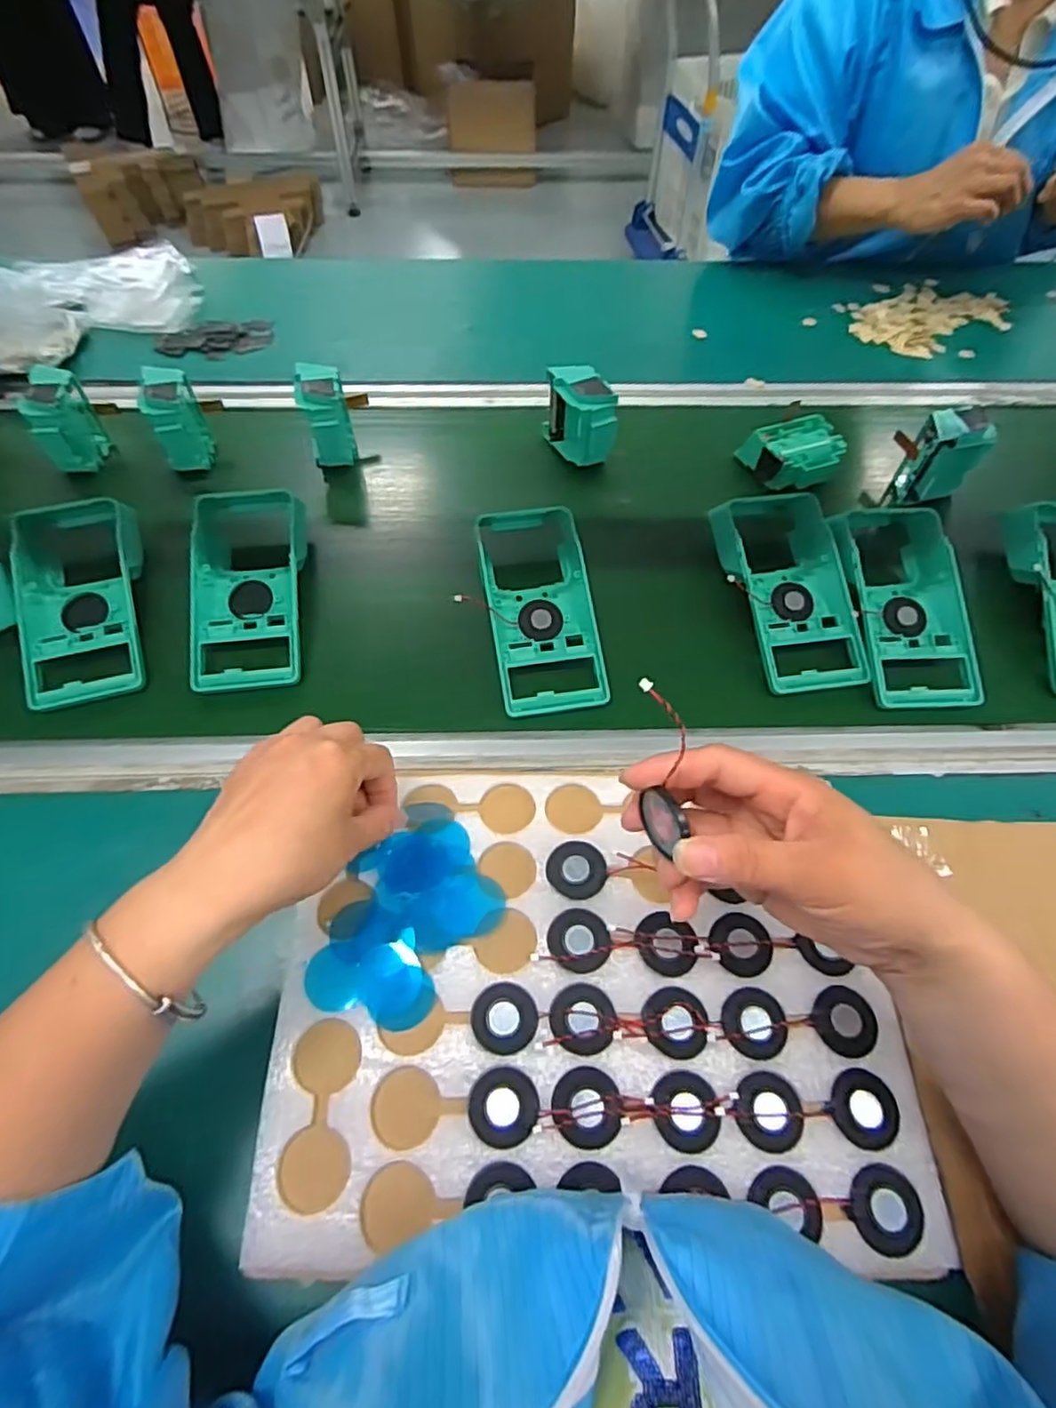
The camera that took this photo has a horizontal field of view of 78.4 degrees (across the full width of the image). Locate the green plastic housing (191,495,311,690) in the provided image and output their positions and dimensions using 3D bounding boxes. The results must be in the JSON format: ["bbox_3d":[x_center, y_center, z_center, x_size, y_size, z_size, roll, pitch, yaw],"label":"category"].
[{"bbox_3d":[-0.224,-0.100,0.529,0.090,0.066,0.200,-7,64,-10],"label":"green plastic housing"}]

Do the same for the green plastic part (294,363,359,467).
[{"bbox_3d":[-0.190,-0.267,0.615,0.044,0.078,0.071,-12,59,-10],"label":"green plastic part"}]

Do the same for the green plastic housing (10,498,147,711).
[{"bbox_3d":[-0.355,-0.088,0.519,0.093,0.066,0.194,-12,59,-10],"label":"green plastic housing"}]

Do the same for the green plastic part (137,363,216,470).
[{"bbox_3d":[-0.329,-0.264,0.608,0.034,0.085,0.056,-9,40,-2],"label":"green plastic part"}]

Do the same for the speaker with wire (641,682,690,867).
[{"bbox_3d":[0.058,0.029,0.281,0.006,0.080,0.031,-10,15,-13],"label":"speaker with wire"}]

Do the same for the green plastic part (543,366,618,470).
[{"bbox_3d":[0.049,-0.274,0.626,0.055,0.081,0.070,-8,58,-8],"label":"green plastic part"}]

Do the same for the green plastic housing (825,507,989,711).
[{"bbox_3d":[0.300,-0.085,0.531,0.087,0.079,0.190,-1,58,-3],"label":"green plastic housing"}]

